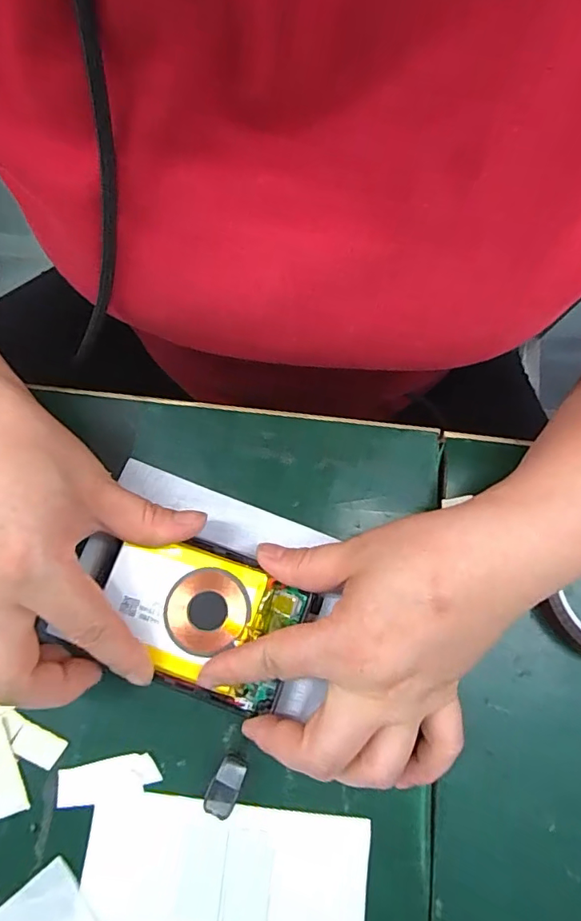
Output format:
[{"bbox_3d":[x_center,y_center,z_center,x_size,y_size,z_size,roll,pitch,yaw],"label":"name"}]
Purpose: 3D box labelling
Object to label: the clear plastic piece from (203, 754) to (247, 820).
[{"bbox_3d":[-0.030,0.152,0.233,0.014,0.004,0.025,22,73,1],"label":"clear plastic piece"}]

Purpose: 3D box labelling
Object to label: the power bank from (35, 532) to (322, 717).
[{"bbox_3d":[-0.051,0.077,0.251,0.113,0.015,0.069,21,75,4],"label":"power bank"}]

